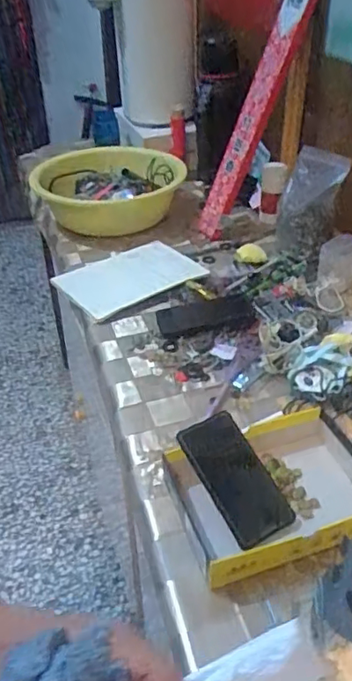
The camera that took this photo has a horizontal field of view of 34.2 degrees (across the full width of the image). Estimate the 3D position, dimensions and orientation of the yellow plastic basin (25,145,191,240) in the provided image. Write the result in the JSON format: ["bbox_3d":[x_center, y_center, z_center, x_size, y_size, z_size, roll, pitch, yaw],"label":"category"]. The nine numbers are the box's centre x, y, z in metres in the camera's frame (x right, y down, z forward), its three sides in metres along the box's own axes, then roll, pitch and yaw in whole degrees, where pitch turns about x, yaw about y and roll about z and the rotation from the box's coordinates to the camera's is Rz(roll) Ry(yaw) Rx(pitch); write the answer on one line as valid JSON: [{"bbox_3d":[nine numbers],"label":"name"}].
[{"bbox_3d":[-0.156,-0.333,1.266,0.304,0.115,0.305,-1,37,1],"label":"yellow plastic basin"}]

